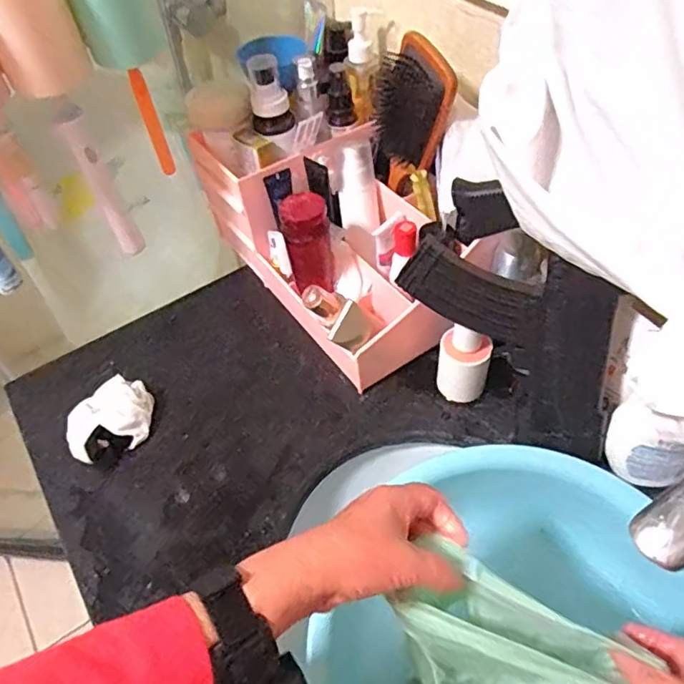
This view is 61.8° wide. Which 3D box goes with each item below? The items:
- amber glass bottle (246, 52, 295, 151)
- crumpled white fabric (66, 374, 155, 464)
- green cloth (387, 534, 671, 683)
[{"bbox_3d":[-0.077,-0.260,0.638,0.045,0.100,0.047,-19,52,-10],"label":"amber glass bottle"},{"bbox_3d":[-0.248,0.079,0.609,0.091,0.046,0.075,-20,52,-11],"label":"crumpled white fabric"},{"bbox_3d":[0.107,0.226,0.413,0.153,0.150,0.040,17,34,0],"label":"green cloth"}]

